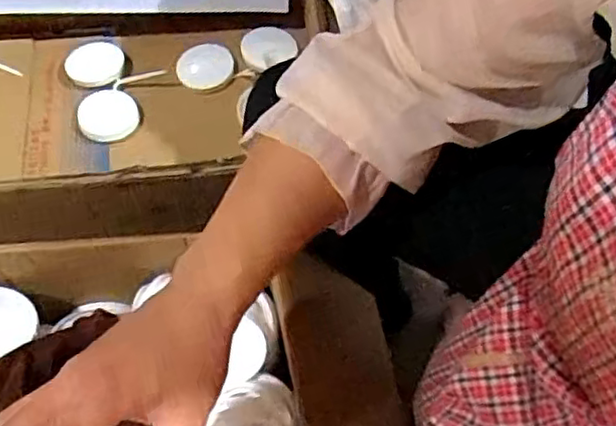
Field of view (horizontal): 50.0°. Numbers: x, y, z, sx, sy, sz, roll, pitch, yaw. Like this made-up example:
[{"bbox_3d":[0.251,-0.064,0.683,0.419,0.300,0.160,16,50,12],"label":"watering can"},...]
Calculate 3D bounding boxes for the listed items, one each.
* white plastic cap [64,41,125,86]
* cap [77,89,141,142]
[{"bbox_3d":[-0.336,-0.236,1.043,0.085,0.008,0.078,6,68,-15],"label":"white plastic cap"},{"bbox_3d":[-0.303,-0.151,1.002,0.088,0.013,0.084,0,62,0],"label":"cap"}]

